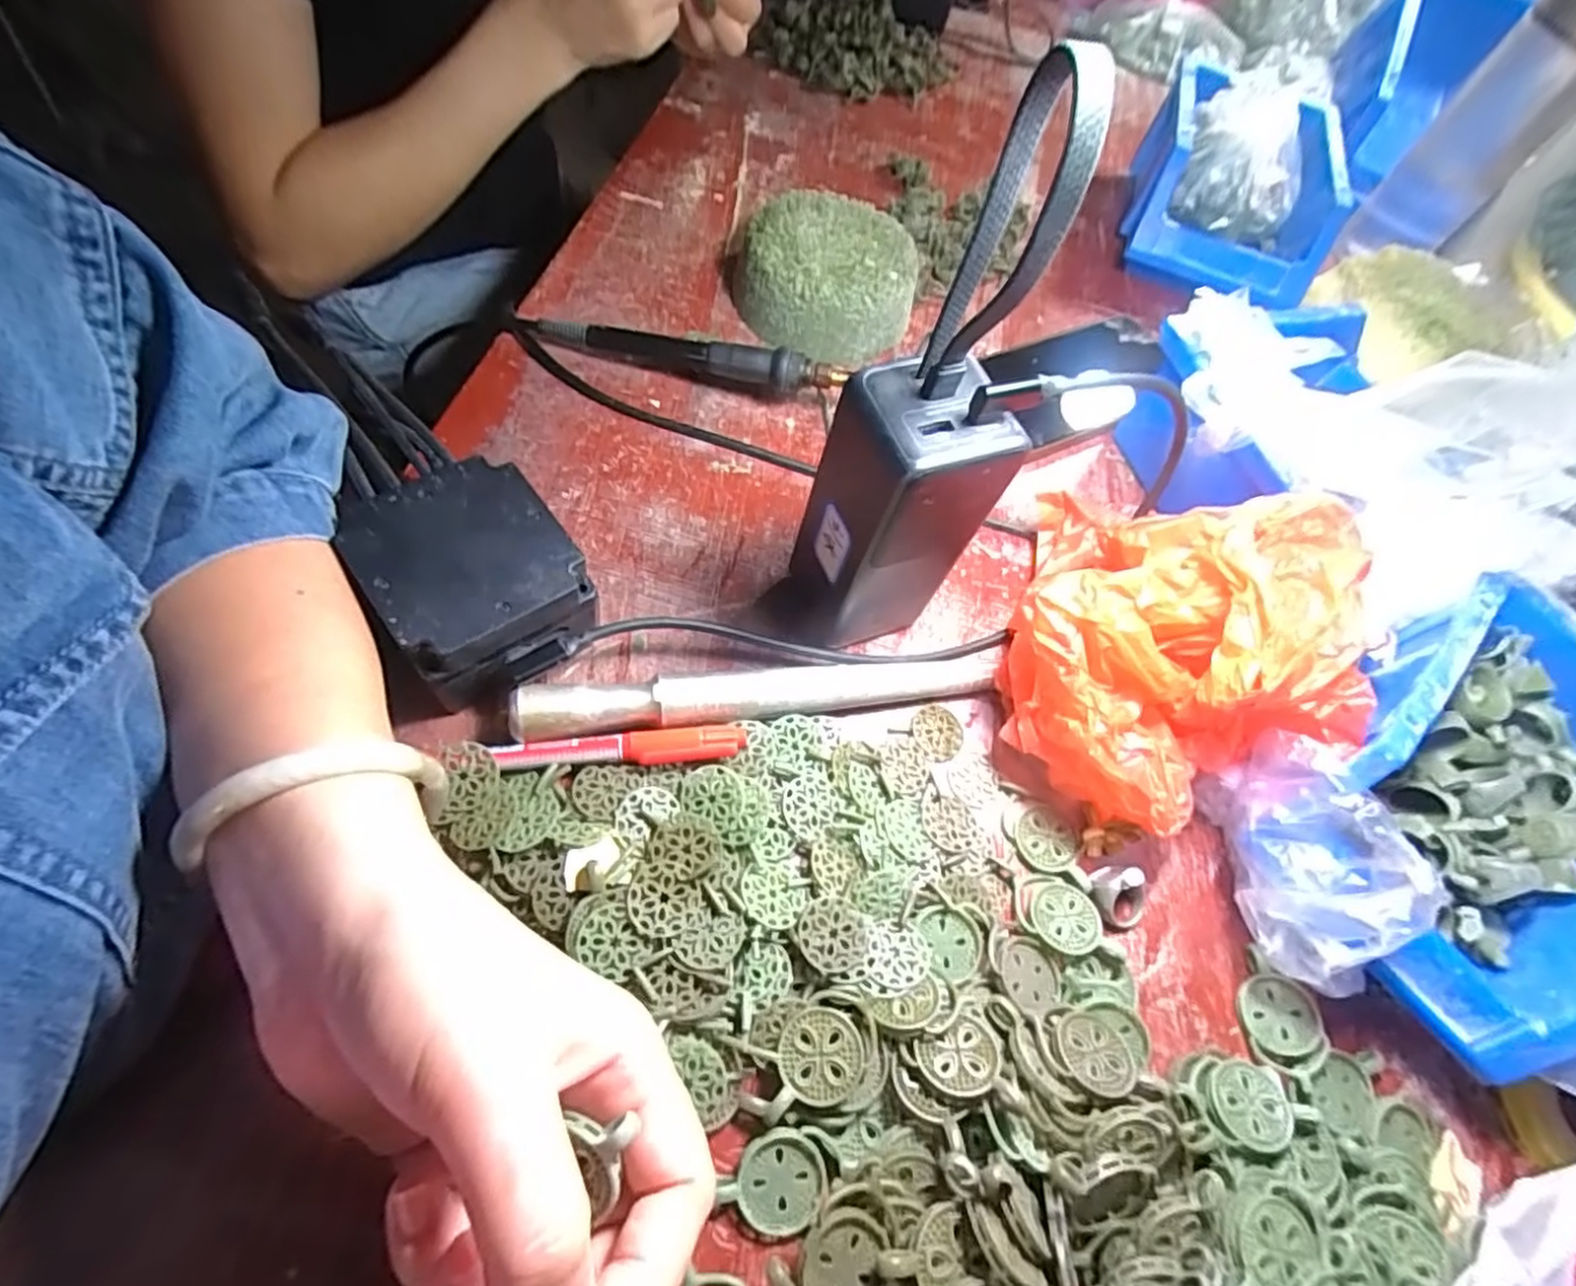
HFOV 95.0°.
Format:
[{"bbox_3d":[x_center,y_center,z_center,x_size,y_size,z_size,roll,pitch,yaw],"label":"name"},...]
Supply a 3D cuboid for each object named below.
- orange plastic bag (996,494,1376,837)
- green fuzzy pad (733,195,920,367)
[{"bbox_3d":[0.166,0.003,0.320,0.141,0.084,0.156,27,61,4],"label":"orange plastic bag"},{"bbox_3d":[0.023,-0.224,0.430,0.108,0.035,0.107,14,60,-2],"label":"green fuzzy pad"}]

